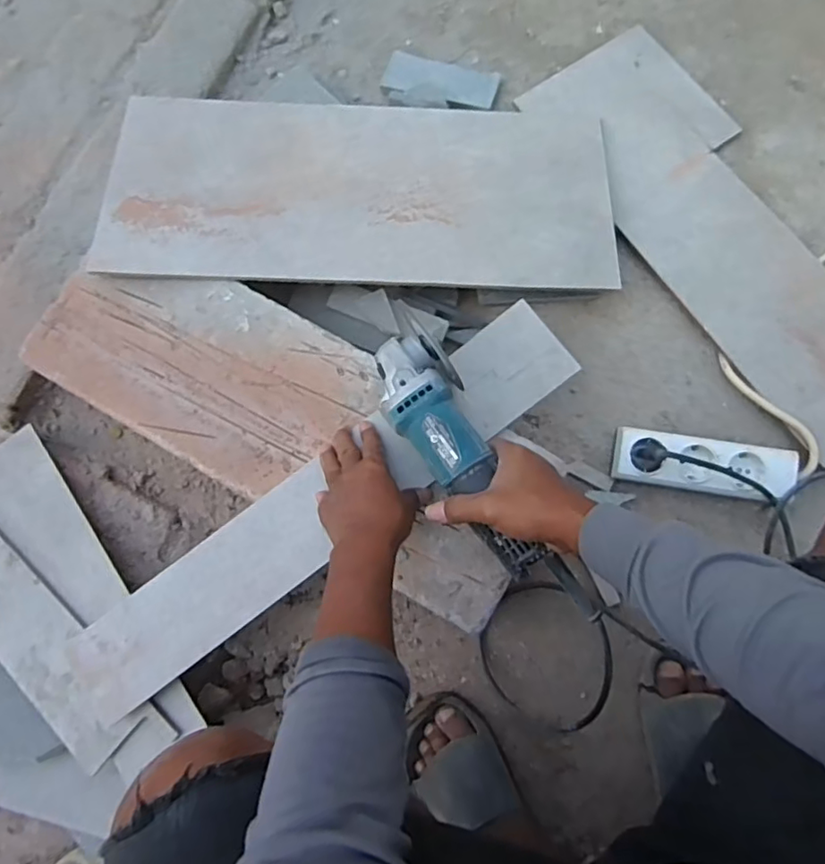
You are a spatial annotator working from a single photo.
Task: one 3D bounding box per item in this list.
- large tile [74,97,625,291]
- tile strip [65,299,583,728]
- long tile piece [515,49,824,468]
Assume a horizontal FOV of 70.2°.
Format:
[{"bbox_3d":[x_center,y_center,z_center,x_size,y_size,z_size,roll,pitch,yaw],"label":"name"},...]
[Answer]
[{"bbox_3d":[-0.056,-0.293,0.700,0.583,0.015,0.259,1,70,-2],"label":"large tile"},{"bbox_3d":[-0.095,0.078,0.608,0.602,0.012,0.096,-36,80,-1],"label":"tile strip"},{"bbox_3d":[0.360,-0.240,0.710,0.160,0.016,0.582,-33,76,-2],"label":"long tile piece"}]

